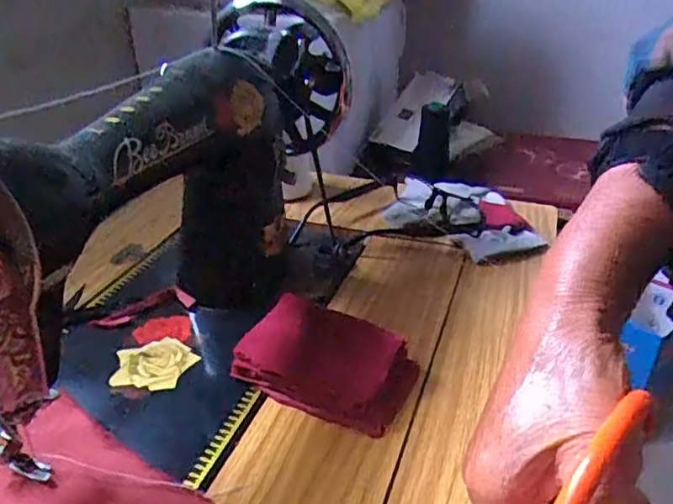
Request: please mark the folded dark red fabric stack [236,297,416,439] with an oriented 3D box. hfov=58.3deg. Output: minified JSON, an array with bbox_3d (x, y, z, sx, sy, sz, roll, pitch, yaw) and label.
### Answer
[{"bbox_3d":[-0.006,0.070,0.398,0.110,0.037,0.065,13,30,21],"label":"folded dark red fabric stack"}]

